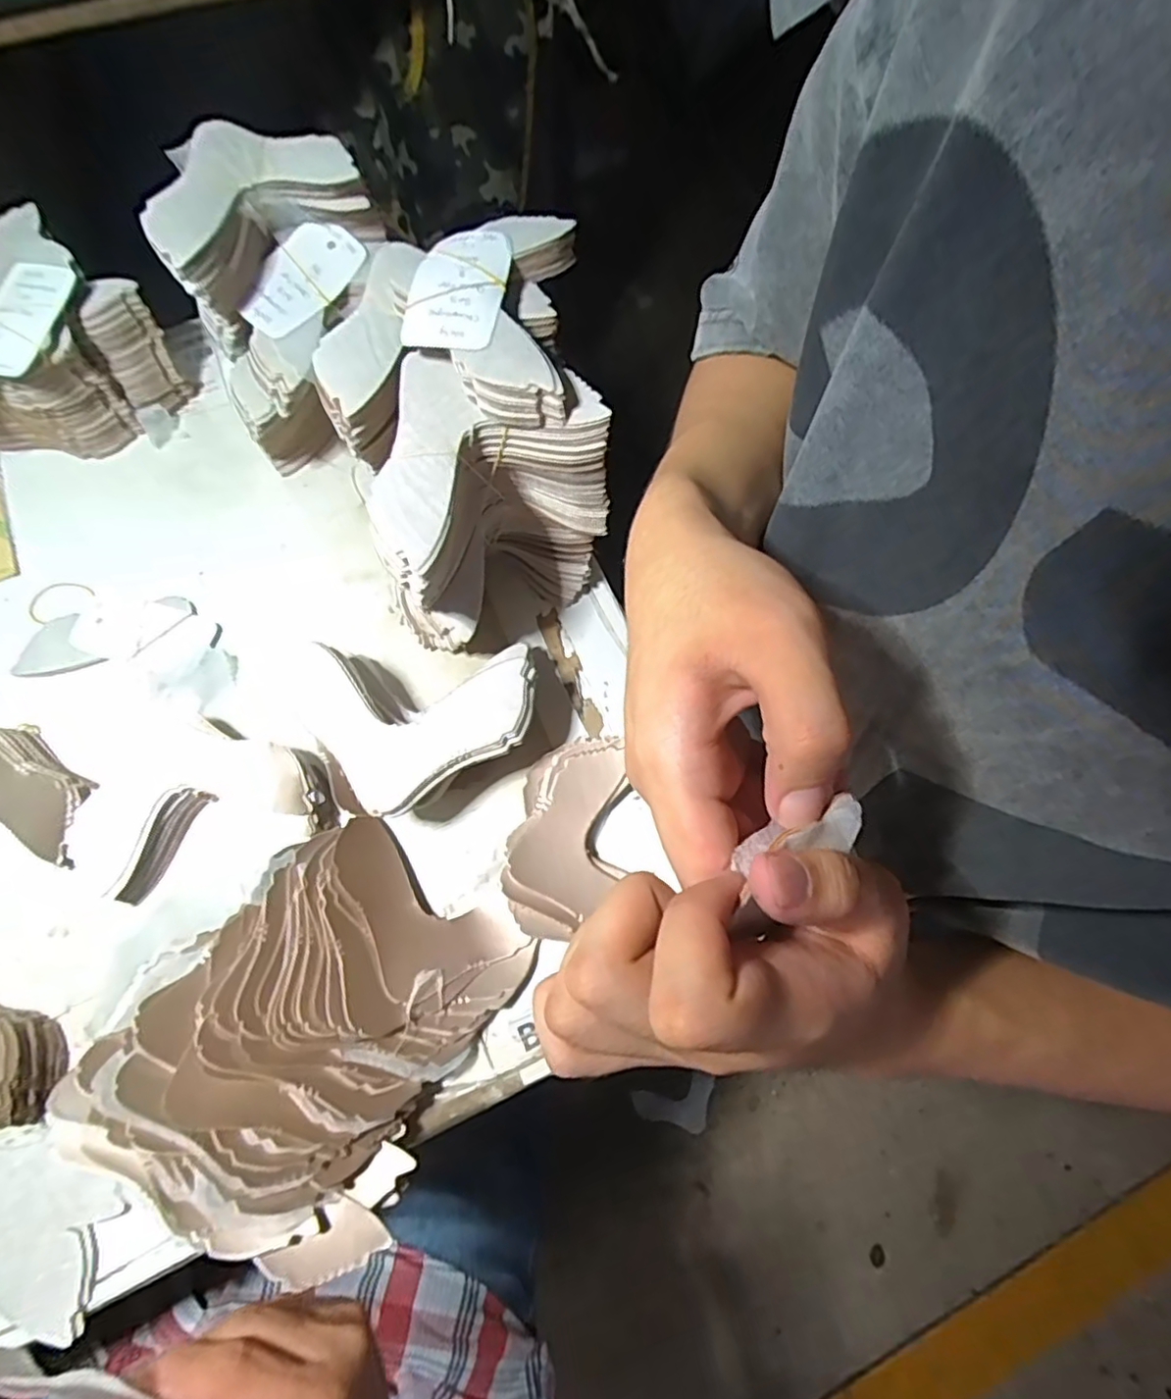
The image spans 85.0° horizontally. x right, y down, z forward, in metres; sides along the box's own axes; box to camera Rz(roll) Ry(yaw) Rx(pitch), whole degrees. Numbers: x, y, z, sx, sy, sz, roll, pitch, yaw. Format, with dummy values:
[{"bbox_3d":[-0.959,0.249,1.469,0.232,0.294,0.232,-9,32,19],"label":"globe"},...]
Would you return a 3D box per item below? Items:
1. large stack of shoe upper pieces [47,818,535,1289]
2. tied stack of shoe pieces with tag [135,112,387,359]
[{"bbox_3d":[-0.166,0.187,0.388,0.197,0.081,0.211,25,73,7],"label":"large stack of shoe upper pieces"},{"bbox_3d":[-0.219,-0.327,0.447,0.137,0.072,0.114,-22,73,-9],"label":"tied stack of shoe pieces with tag"}]

